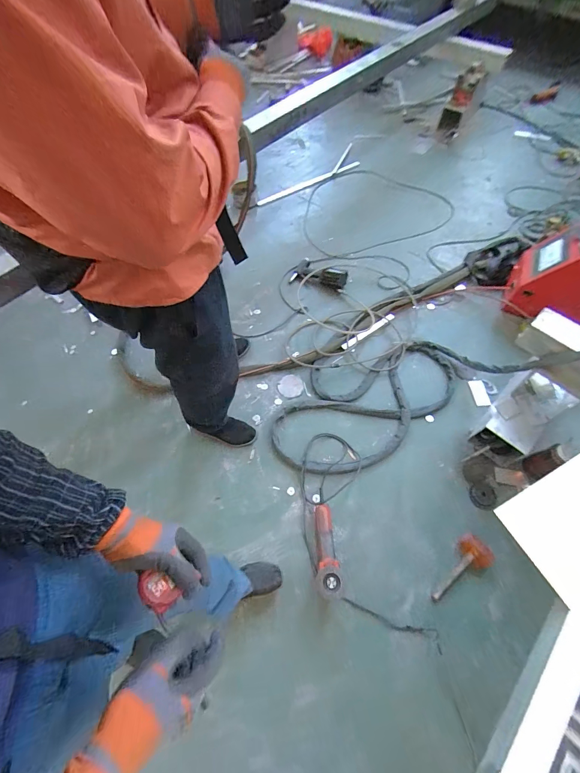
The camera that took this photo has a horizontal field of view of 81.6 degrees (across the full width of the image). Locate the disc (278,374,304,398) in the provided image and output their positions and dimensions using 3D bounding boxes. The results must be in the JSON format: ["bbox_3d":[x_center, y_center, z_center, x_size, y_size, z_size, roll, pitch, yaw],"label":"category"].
[{"bbox_3d":[0.003,-0.001,1.440,0.105,0.007,0.104,0,61,0],"label":"disc"}]

